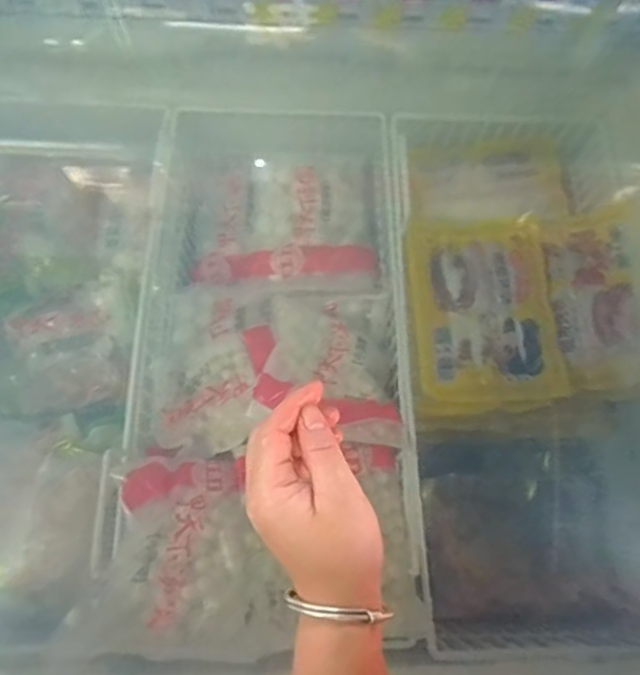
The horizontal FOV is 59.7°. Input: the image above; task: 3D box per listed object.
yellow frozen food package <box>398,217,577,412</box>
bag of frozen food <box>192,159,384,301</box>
[{"bbox_3d":[0.182,-0.034,0.623,0.170,0.022,0.217,-2,70,-3],"label":"yellow frozen food package"},{"bbox_3d":[-0.043,-0.151,0.753,0.236,0.049,0.192,4,70,-1],"label":"bag of frozen food"}]

